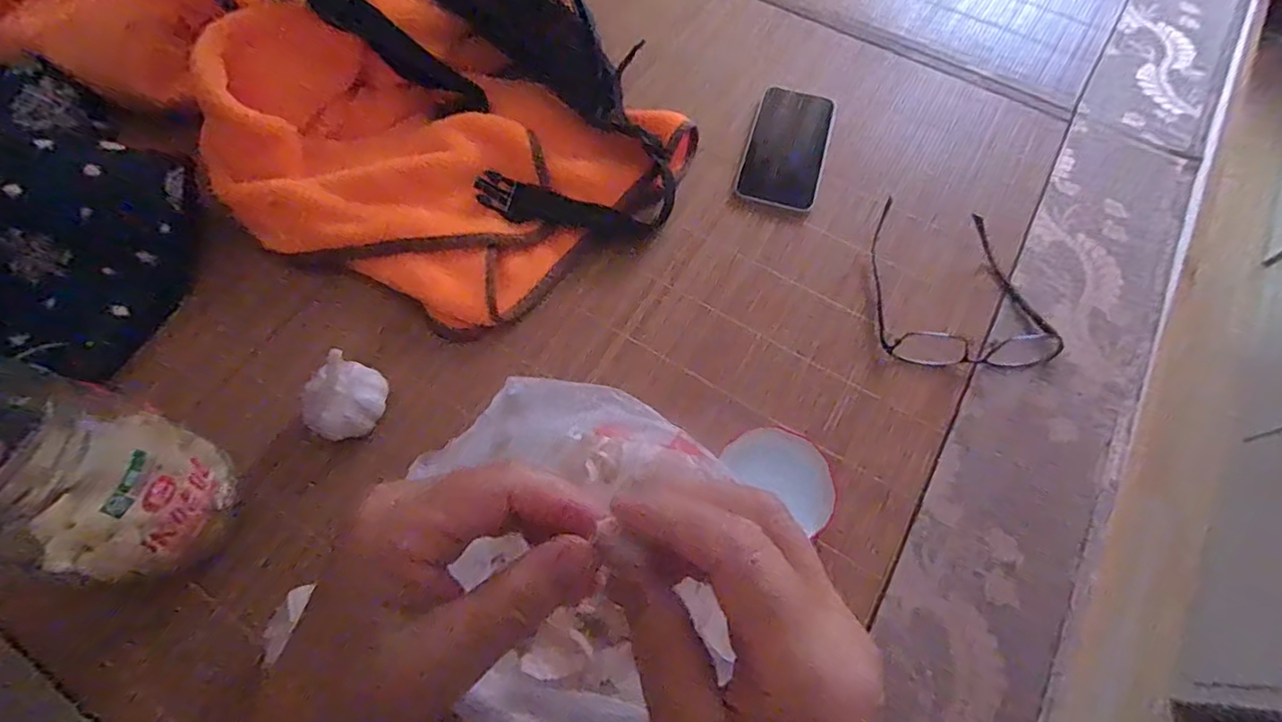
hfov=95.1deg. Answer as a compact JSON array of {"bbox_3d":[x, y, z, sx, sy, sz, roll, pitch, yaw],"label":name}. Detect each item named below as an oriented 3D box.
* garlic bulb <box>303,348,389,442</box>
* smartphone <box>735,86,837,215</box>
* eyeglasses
[{"bbox_3d":[-0.205,0.027,0.405,0.043,0.040,0.054,33,68,16],"label":"garlic bulb"},{"bbox_3d":[0.137,-0.201,0.548,0.072,0.007,0.144,16,64,8],"label":"smartphone"},{"bbox_3d":[0.255,-0.067,0.473,0.133,0.030,0.150,0,63,0],"label":"eyeglasses"}]

